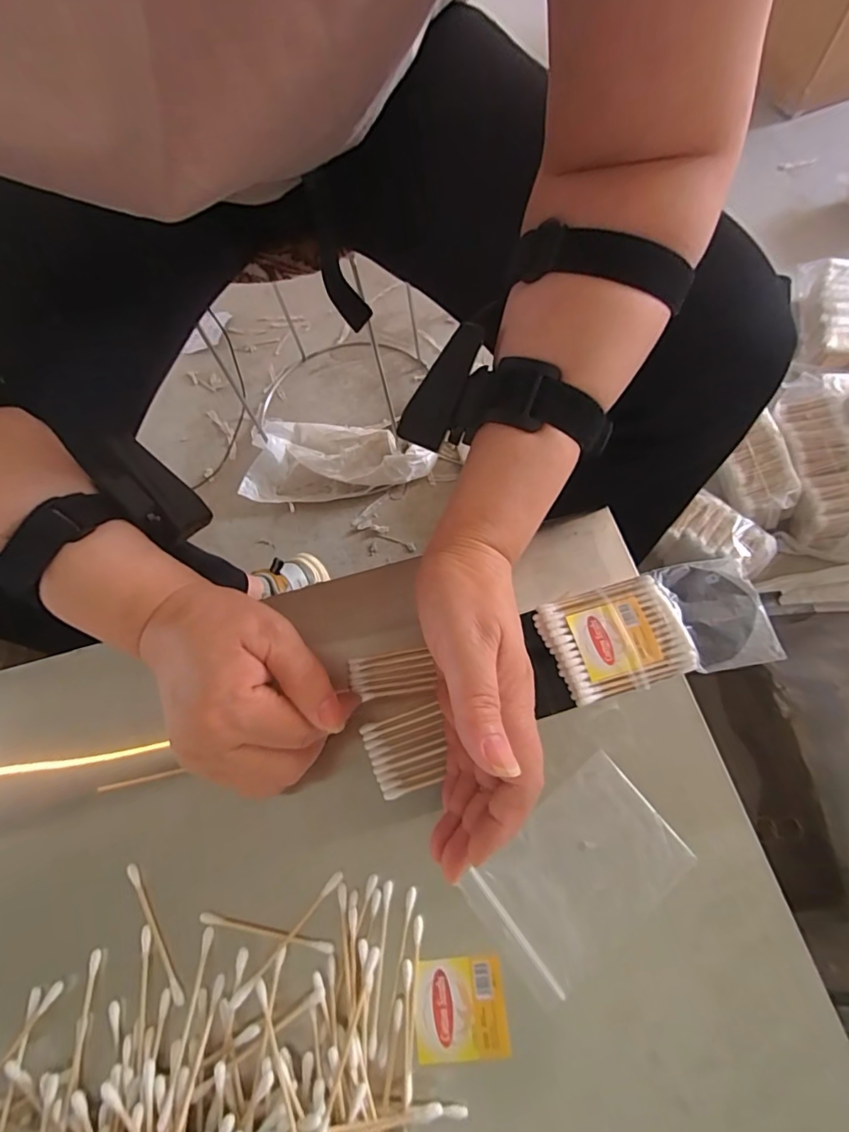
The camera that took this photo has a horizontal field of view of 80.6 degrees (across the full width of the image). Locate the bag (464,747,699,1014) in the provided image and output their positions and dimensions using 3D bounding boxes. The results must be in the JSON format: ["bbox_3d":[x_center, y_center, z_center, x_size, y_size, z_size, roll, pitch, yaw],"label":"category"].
[{"bbox_3d":[0.077,0.157,0.256,0.101,0.006,0.067,-37,70,-9],"label":"bag"}]

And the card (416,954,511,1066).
[{"bbox_3d":[0.017,0.212,0.240,0.042,0.004,0.038,-7,68,2],"label":"card"}]

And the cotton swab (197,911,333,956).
[{"bbox_3d":[-0.081,0.187,0.255,0.071,0.007,0.005,9,71,6],"label":"cotton swab"}]

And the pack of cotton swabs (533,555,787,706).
[{"bbox_3d":[0.136,0.036,0.291,0.127,0.014,0.065,-17,68,-1],"label":"pack of cotton swabs"}]

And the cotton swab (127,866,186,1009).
[{"bbox_3d":[-0.141,0.190,0.261,0.005,0.006,0.071,-32,72,-9],"label":"cotton swab"}]

